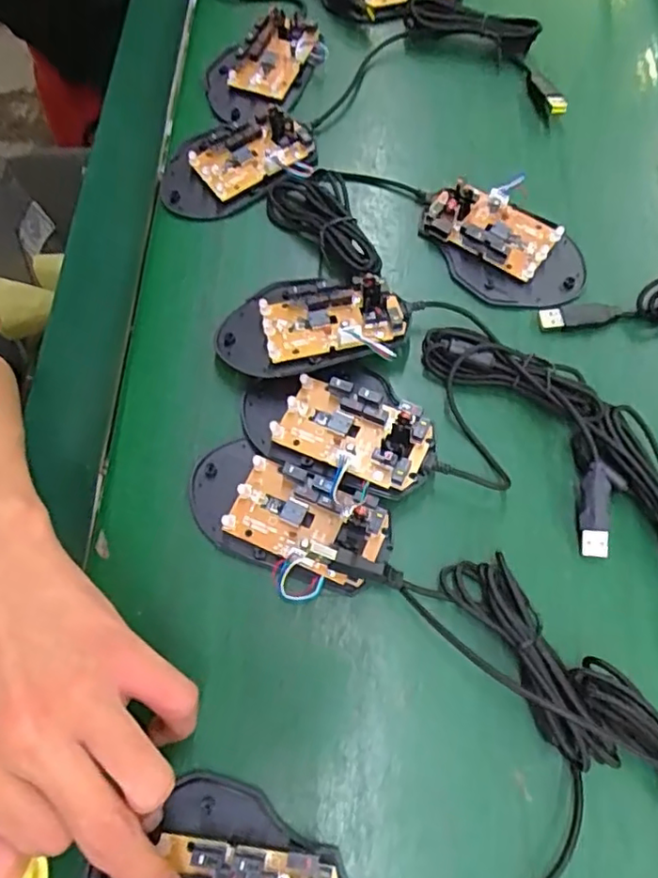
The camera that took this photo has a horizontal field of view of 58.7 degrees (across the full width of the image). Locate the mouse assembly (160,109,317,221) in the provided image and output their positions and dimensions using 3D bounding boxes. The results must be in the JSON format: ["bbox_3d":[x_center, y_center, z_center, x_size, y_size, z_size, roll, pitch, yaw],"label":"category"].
[{"bbox_3d":[-0.063,-0.190,0.404,0.107,0.016,0.072,-14,68,-3],"label":"mouse assembly"}]

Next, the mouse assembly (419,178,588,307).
[{"bbox_3d":[0.110,-0.125,0.371,0.107,0.024,0.068,41,75,17],"label":"mouse assembly"}]

